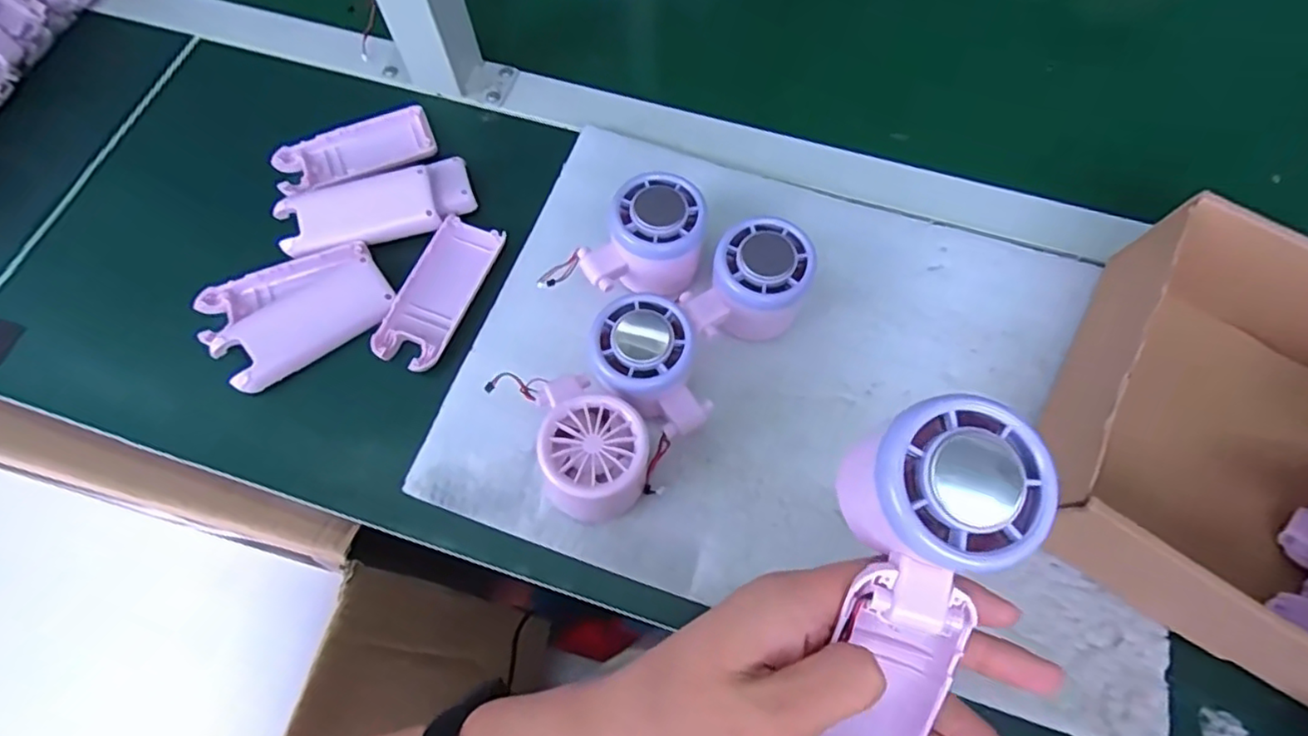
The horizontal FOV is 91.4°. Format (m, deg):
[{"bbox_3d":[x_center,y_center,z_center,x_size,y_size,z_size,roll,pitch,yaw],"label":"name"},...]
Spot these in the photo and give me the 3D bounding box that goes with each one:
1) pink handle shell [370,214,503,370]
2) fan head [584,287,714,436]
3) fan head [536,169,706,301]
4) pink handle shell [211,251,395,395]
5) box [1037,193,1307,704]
[{"bbox_3d":[-0.134,-0.048,0.398,0.043,0.010,0.101,20,70,8],"label":"pink handle shell"},{"bbox_3d":[-0.003,0.003,0.352,0.055,0.052,0.071,-17,69,-6],"label":"fan head"},{"bbox_3d":[-0.012,-0.064,0.378,0.097,0.055,0.061,-35,72,-12],"label":"fan head"},{"bbox_3d":[-0.215,-0.031,0.391,0.103,0.013,0.051,-36,73,-13],"label":"pink handle shell"},{"bbox_3d":[0.318,0.043,0.328,0.196,0.071,0.206,32,72,12],"label":"box"}]

